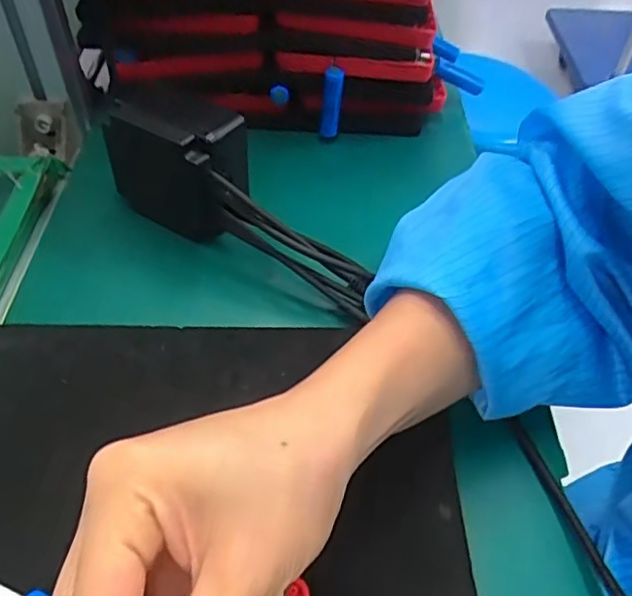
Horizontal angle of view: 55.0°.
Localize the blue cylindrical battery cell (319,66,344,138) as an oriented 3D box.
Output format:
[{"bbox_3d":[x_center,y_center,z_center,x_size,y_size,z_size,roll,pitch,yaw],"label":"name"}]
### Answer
[{"bbox_3d":[0.012,-0.148,0.465,0.016,0.056,0.021,2,48,0],"label":"blue cylindrical battery cell"}]

